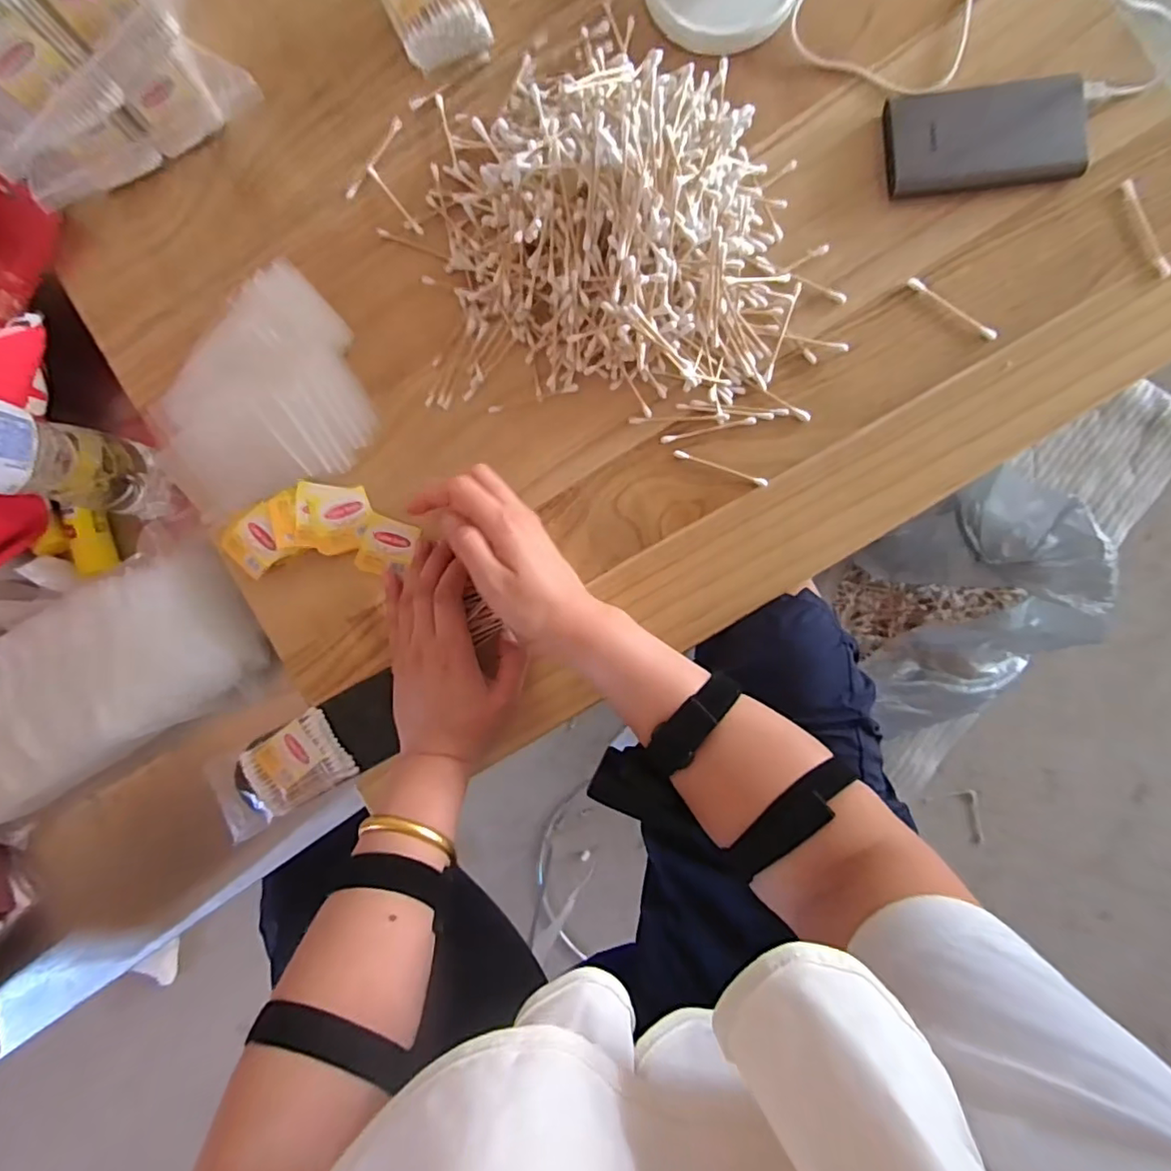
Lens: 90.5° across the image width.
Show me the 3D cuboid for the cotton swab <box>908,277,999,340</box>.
[{"bbox_3d":[0.266,-0.201,0.420,0.074,0.004,0.008,37,92,3],"label":"cotton swab"}]

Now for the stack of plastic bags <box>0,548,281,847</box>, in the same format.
[{"bbox_3d":[-0.401,0.082,0.471,0.274,0.051,0.126,-31,88,3],"label":"stack of plastic bags"}]

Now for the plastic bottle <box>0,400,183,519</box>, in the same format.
[{"bbox_3d":[-0.410,-0.096,0.414,0.070,0.239,0.065,8,90,3],"label":"plastic bottle"}]

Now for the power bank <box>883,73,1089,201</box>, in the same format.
[{"bbox_3d":[0.280,-0.317,0.411,0.130,0.016,0.067,-4,89,3],"label":"power bank"}]

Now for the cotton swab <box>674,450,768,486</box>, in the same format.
[{"bbox_3d":[0.100,-0.086,0.427,0.071,0.004,0.005,20,91,3],"label":"cotton swab"}]

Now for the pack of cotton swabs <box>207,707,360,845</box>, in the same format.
[{"bbox_3d":[-0.242,0.148,0.453,0.113,0.021,0.062,-30,88,3],"label":"pack of cotton swabs"}]

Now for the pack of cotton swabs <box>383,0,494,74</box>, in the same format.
[{"bbox_3d":[-0.113,-0.433,0.429,0.070,0.034,0.085,-27,88,3],"label":"pack of cotton swabs"}]

